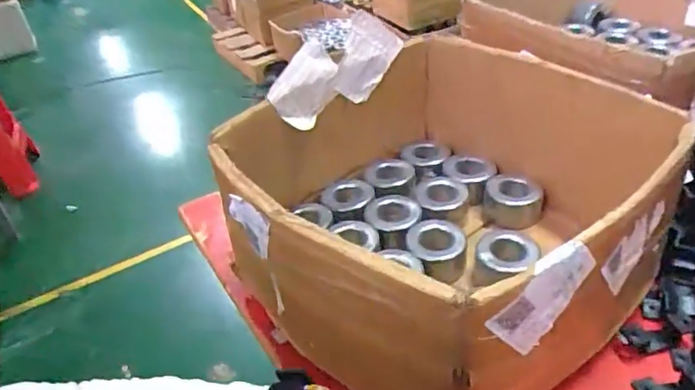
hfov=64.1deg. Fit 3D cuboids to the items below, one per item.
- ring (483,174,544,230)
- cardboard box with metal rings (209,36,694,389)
[{"bbox_3d":[0.189,0.007,0.634,0.064,0.034,0.062,1,37,11],"label":"ring"},{"bbox_3d":[0.096,0.001,0.533,0.370,0.152,0.342,-31,43,-29],"label":"cardboard box with metal rings"}]

